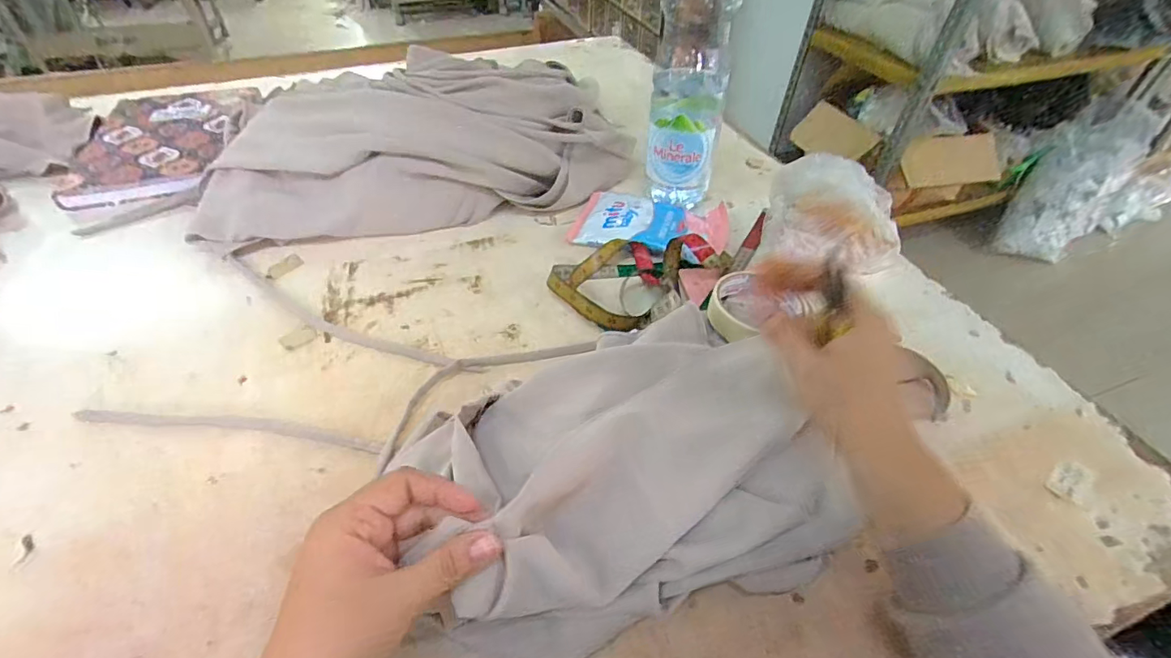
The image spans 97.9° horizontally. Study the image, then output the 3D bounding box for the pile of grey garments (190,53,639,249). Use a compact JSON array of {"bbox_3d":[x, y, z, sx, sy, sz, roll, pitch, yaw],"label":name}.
[{"bbox_3d":[-0.199,-0.229,0.639,0.514,0.143,0.189,-9,47,-10],"label":"pile of grey garments"}]

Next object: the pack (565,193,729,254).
[{"bbox_3d":[0.079,-0.126,0.612,0.176,0.024,0.098,13,47,11],"label":"pack"}]

